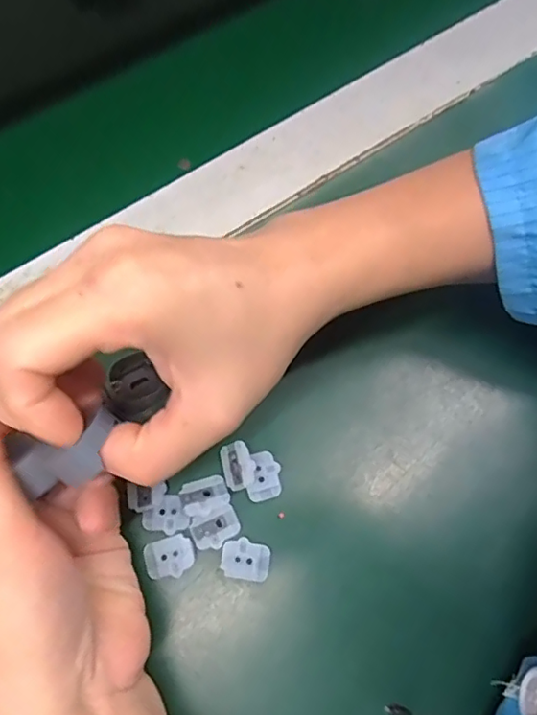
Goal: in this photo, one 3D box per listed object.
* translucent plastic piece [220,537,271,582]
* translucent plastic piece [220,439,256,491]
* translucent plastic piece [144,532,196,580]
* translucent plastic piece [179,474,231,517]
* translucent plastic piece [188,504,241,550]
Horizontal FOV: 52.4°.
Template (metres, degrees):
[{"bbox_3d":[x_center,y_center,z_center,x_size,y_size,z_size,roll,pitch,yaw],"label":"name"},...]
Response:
[{"bbox_3d":[-0.010,0.090,0.245,0.021,0.004,0.017,9,71,1],"label":"translucent plastic piece"},{"bbox_3d":[-0.014,0.050,0.255,0.014,0.009,0.021,-18,73,-8],"label":"translucent plastic piece"},{"bbox_3d":[-0.044,0.089,0.243,0.021,0.004,0.017,-17,72,-7],"label":"translucent plastic piece"},{"bbox_3d":[-0.029,0.063,0.251,0.020,0.007,0.015,-20,73,-8],"label":"translucent plastic piece"},{"bbox_3d":[-0.024,0.077,0.247,0.022,0.005,0.015,-25,74,-10],"label":"translucent plastic piece"}]

